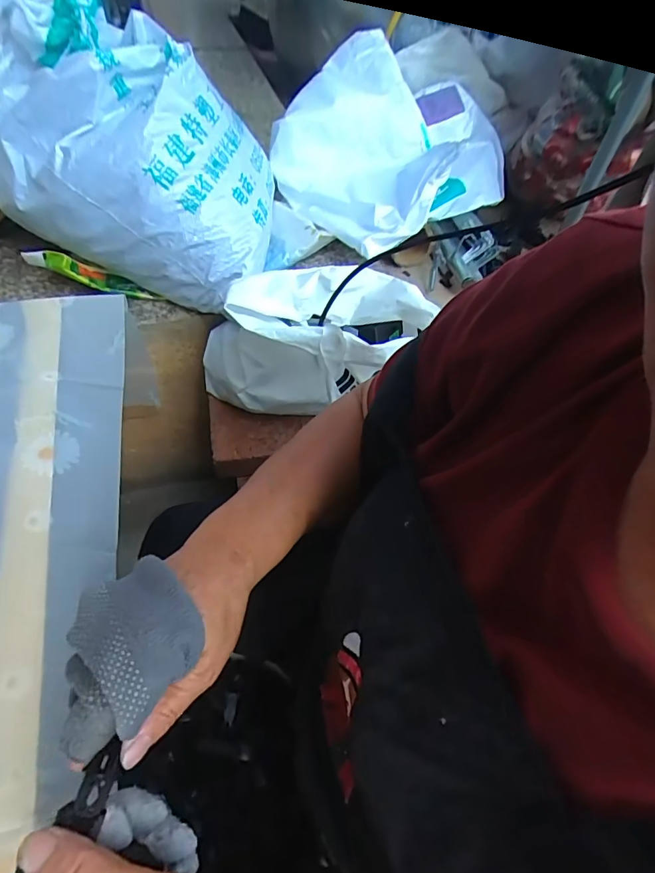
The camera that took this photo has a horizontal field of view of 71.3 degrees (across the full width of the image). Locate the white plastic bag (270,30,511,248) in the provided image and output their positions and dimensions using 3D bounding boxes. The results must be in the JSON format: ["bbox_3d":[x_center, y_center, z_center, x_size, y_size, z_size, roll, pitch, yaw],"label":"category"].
[{"bbox_3d":[0.127,-0.514,0.792,0.381,0.179,0.282,-36,62,-27],"label":"white plastic bag"}]

